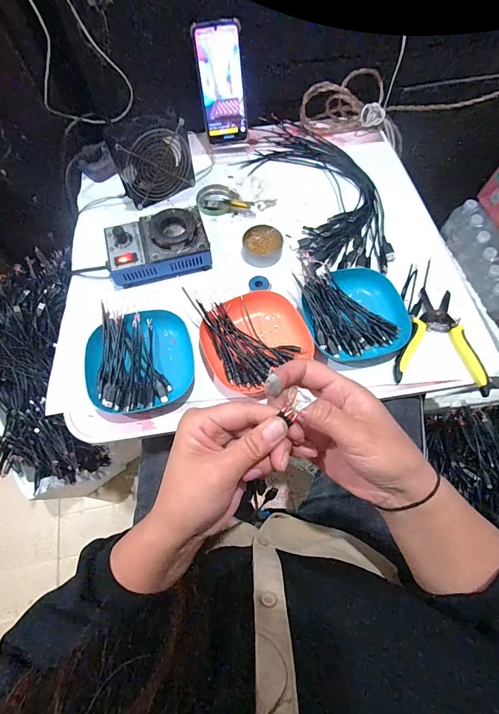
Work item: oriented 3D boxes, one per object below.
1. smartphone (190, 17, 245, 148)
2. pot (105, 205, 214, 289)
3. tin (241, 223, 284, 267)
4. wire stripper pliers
[{"bbox_3d":[-0.047,-0.466,0.578,0.075,0.161,0.014,-9,41,-3],"label":"smartphone"},{"bbox_3d":[-0.140,-0.173,0.516,0.151,0.062,0.097,-13,68,-5],"label":"pot"},{"bbox_3d":[0.021,-0.177,0.536,0.063,0.026,0.061,0,67,1],"label":"tin"},{"bbox_3d":[0.267,-0.028,0.469,0.116,0.017,0.154,11,68,5],"label":"wire stripper pliers"}]

